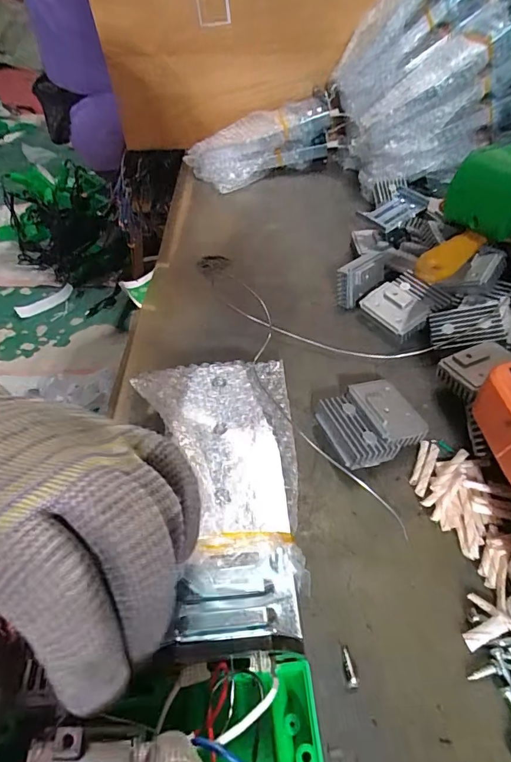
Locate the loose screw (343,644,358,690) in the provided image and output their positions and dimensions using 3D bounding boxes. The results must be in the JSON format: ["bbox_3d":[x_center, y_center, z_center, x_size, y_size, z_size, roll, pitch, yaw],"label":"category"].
[{"bbox_3d":[0.041,0.122,0.187,0.006,0.005,0.016,-3,47,0],"label":"loose screw"}]

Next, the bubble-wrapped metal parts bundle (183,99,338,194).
[{"bbox_3d":[0.011,-0.287,0.527,0.175,0.055,0.067,-25,51,-19],"label":"bubble-wrapped metal parts bundle"}]

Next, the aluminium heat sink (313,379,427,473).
[{"bbox_3d":[0.068,0.025,0.263,0.056,0.023,0.049,-16,52,-19],"label":"aluminium heat sink"}]

